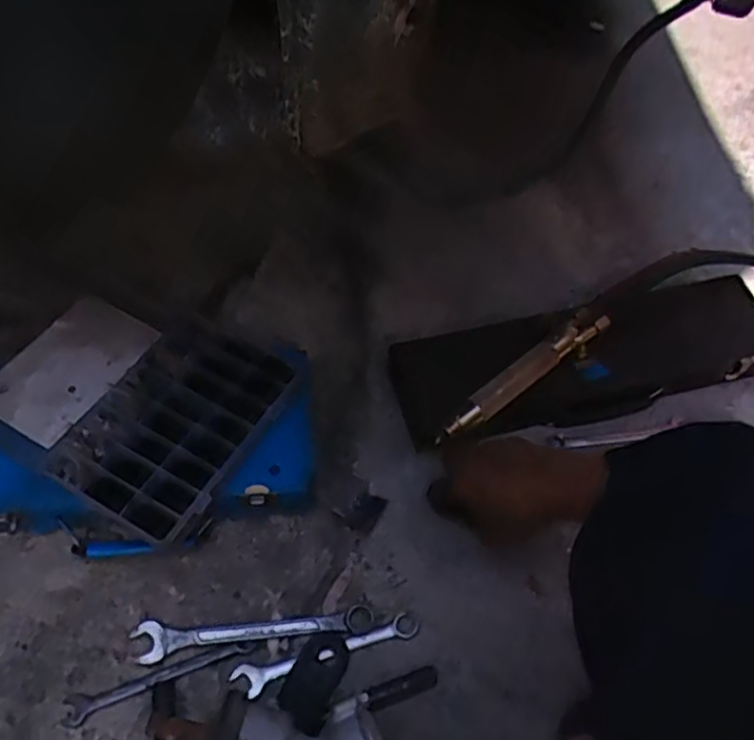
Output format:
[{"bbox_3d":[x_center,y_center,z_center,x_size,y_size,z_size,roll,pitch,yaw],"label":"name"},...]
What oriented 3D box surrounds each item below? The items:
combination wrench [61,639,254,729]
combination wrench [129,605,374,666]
[{"bbox_3d":[-0.180,0.256,0.584,0.159,0.007,0.020,-18,61,-12],"label":"combination wrench"},{"bbox_3d":[-0.105,0.225,0.603,0.201,0.011,0.030,-5,59,-5],"label":"combination wrench"}]

